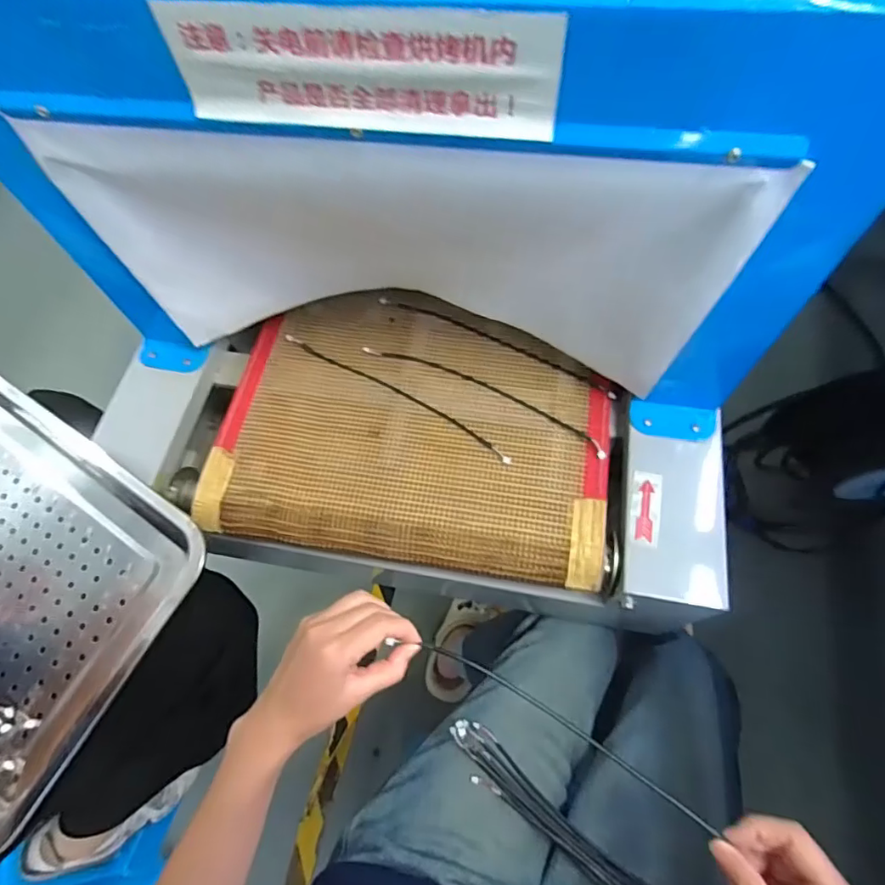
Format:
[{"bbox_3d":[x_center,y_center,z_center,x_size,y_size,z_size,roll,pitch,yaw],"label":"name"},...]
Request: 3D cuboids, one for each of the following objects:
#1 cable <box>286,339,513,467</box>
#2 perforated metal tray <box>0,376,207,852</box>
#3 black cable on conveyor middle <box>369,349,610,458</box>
[{"bbox_3d":[-0.051,-0.052,0.557,0.284,0.007,0.015,30,67,16],"label":"cable"},{"bbox_3d":[-0.425,0.120,0.491,0.385,0.030,0.289,29,77,17],"label":"perforated metal tray"},{"bbox_3d":[0.042,-0.053,0.552,0.276,0.006,0.027,26,54,16],"label":"black cable on conveyor middle"}]

